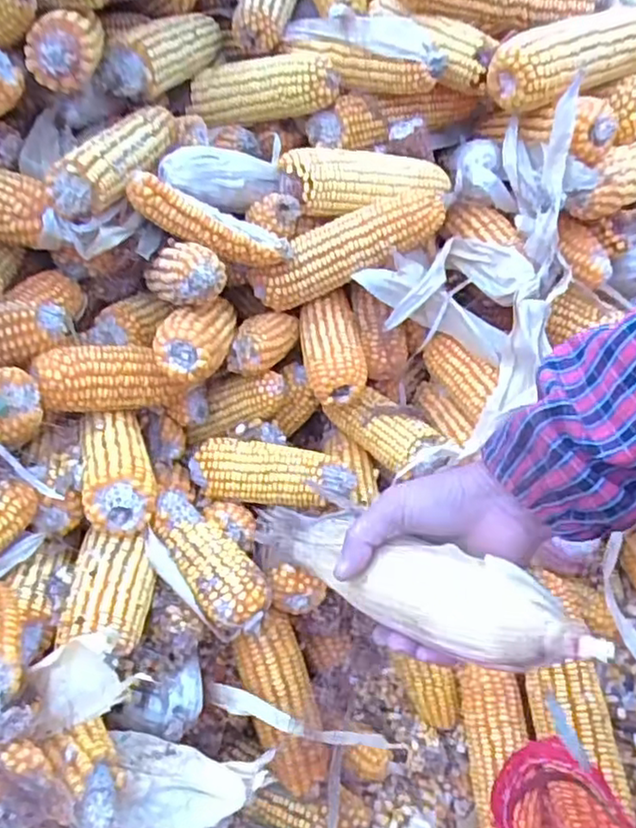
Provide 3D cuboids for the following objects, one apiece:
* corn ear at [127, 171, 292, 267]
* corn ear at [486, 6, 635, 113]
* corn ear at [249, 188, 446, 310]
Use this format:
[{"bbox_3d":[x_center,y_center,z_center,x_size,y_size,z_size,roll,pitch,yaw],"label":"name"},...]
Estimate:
[{"bbox_3d":[-0.085,-0.150,0.540,0.133,0.032,0.033,18,32,-28],"label":"corn ear"},{"bbox_3d":[0.212,-0.291,0.549,0.160,0.056,0.048,-22,43,-16],"label":"corn ear"},{"bbox_3d":[0.024,-0.143,0.576,0.172,0.050,0.037,-25,40,10],"label":"corn ear"}]

